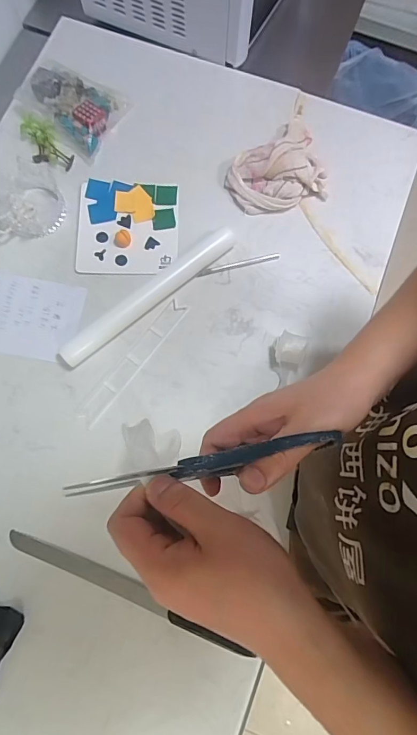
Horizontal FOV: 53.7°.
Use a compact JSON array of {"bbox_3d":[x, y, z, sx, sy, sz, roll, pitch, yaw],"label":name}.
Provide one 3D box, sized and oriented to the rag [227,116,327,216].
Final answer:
[{"bbox_3d":[0.110,-0.341,0.690,0.167,0.043,0.158,-19,77,-5],"label":"rag"}]

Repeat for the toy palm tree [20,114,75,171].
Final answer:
[{"bbox_3d":[-0.284,-0.387,0.707,0.057,0.034,0.113,-34,79,-8],"label":"toy palm tree"}]

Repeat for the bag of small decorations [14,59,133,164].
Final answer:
[{"bbox_3d":[-0.245,-0.459,0.718,0.170,0.038,0.129,30,78,6],"label":"bag of small decorations"}]

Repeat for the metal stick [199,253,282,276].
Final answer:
[{"bbox_3d":[0.049,-0.170,0.677,0.136,0.004,0.012,-13,77,-4],"label":"metal stick"}]

